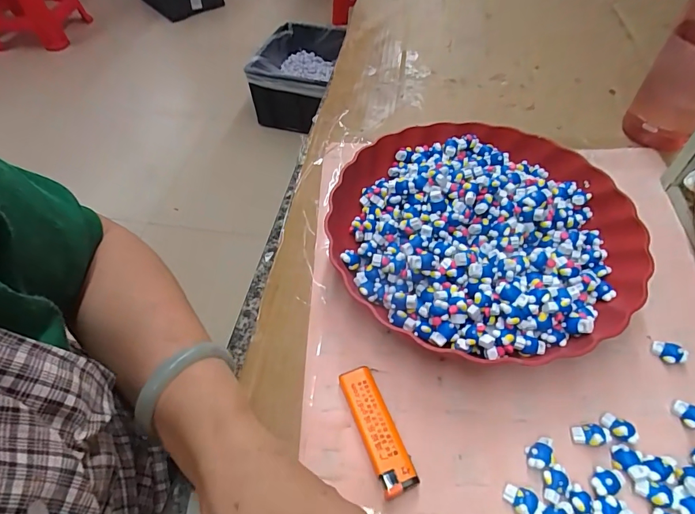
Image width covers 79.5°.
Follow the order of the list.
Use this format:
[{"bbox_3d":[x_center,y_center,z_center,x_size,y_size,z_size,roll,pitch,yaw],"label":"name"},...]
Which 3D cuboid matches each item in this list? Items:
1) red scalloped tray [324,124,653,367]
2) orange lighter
[{"bbox_3d":[0.111,-0.024,0.357,0.242,0.048,0.238,21,56,18],"label":"red scalloped tray"},{"bbox_3d":[0.019,0.113,0.275,0.022,0.014,0.079,-19,54,-11],"label":"orange lighter"}]

